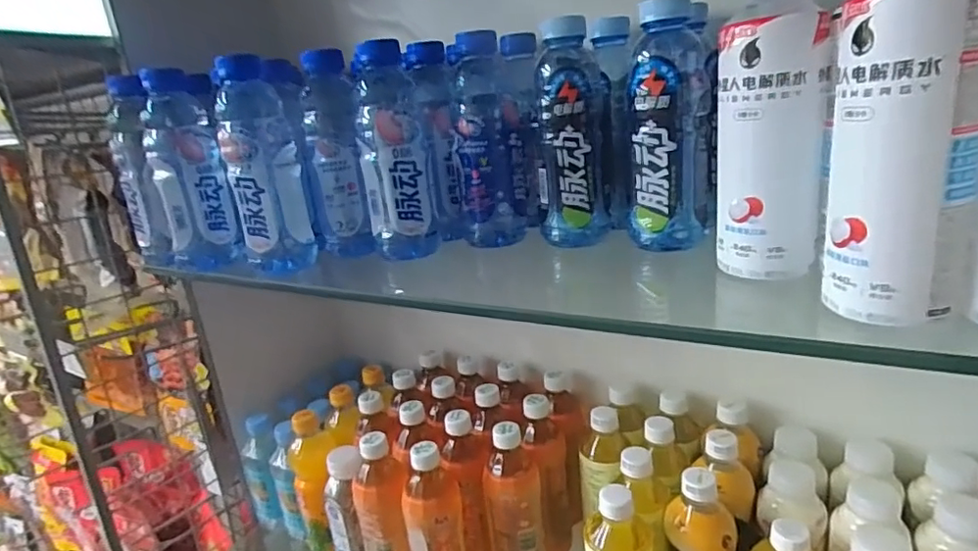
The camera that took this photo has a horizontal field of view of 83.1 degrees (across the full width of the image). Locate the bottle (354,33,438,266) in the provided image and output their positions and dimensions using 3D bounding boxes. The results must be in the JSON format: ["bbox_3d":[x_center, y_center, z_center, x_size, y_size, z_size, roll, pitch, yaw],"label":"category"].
[{"bbox_3d":[-0.093,-0.118,0.550,0.068,0.199,0.057,-7,17,-1],"label":"bottle"}]

